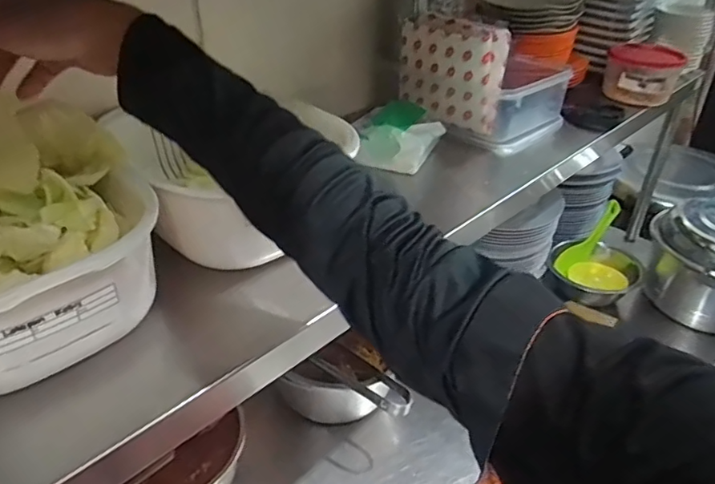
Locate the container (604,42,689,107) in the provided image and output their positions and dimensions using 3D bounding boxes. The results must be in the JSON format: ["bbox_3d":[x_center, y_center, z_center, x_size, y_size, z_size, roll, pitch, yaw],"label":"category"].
[{"bbox_3d":[0.426,-0.252,0.828,0.098,0.077,0.084,18,37,22],"label":"container"}]

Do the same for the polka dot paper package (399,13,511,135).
[{"bbox_3d":[0.120,-0.221,0.705,0.045,0.124,0.147,-26,43,-34],"label":"polka dot paper package"}]

